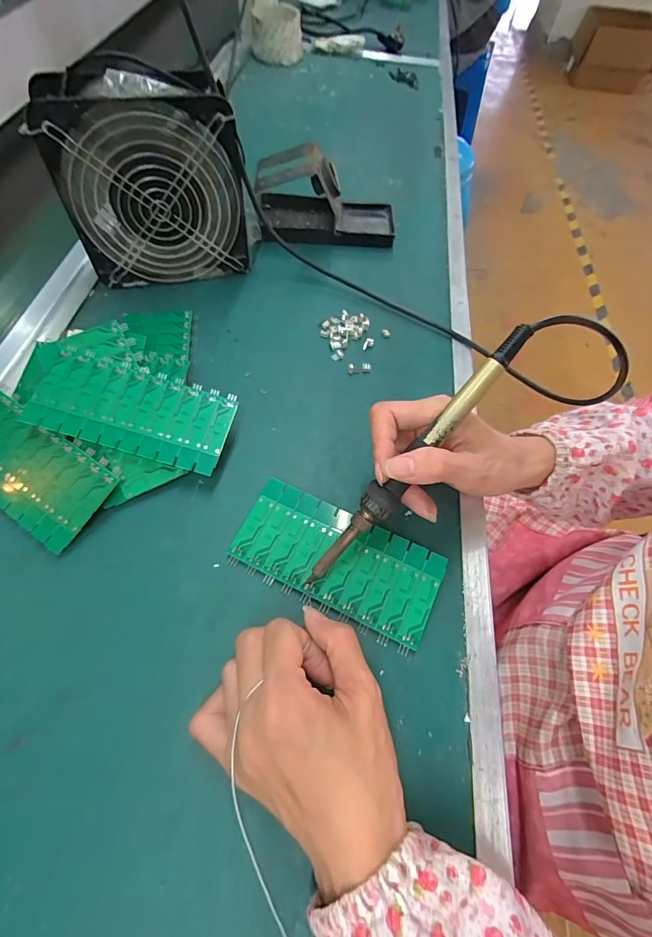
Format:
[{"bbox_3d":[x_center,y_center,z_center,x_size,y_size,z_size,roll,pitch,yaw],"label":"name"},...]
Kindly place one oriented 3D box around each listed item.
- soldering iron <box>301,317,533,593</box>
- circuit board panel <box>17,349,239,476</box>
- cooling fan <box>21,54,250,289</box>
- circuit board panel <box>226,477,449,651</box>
[{"bbox_3d":[0.051,-0.002,0.244,0.019,0.015,0.201,41,99,18],"label":"soldering iron"},{"bbox_3d":[-0.142,-0.043,0.297,0.138,0.004,0.064,14,71,-5],"label":"circuit board panel"},{"bbox_3d":[-0.148,-0.251,0.362,0.154,0.151,0.059,-9,62,-9],"label":"cooling fan"},{"bbox_3d":[0.008,0.060,0.274,0.137,0.010,0.061,24,62,10],"label":"circuit board panel"}]

